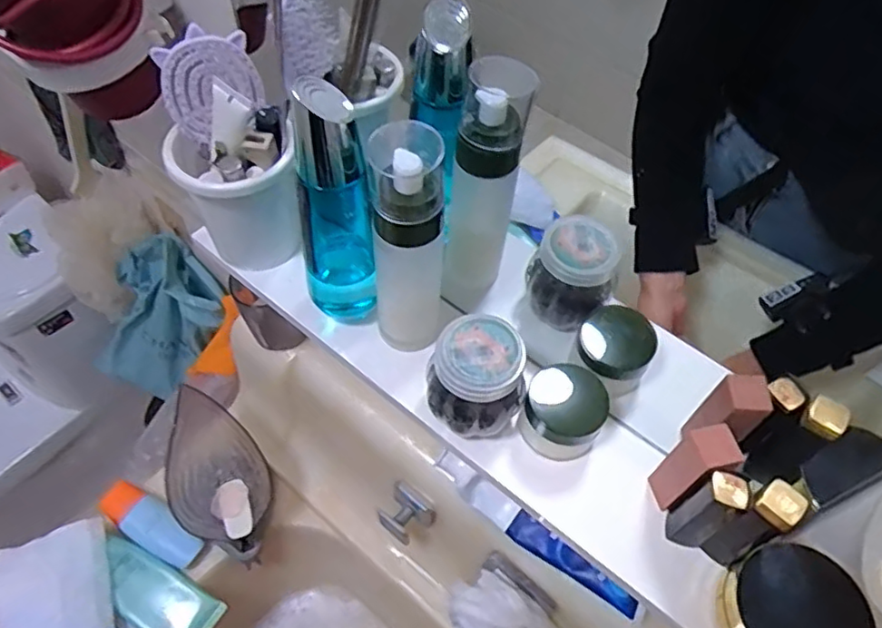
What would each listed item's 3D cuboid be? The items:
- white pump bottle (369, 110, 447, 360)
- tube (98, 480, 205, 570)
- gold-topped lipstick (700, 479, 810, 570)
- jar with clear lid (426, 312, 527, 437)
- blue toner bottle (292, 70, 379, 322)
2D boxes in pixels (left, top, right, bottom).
[{"bbox_3d":[-0.020,-0.038,0.385,0.040,0.180,0.039,-3,56,-5],"label":"white pump bottle"},{"bbox_3d":[-0.293,0.212,0.631,0.114,0.030,0.040,36,61,5],"label":"tube"},{"bbox_3d":[0.170,0.118,0.345,0.020,0.086,0.022,-25,60,-18],"label":"gold-topped lipstick"},{"bbox_3d":[0.024,0.043,0.396,0.056,0.072,0.054,1,56,-2],"label":"jar with clear lid"},{"bbox_3d":[-0.067,-0.062,0.394,0.045,0.183,0.042,-4,56,-6],"label":"blue toner bottle"}]

